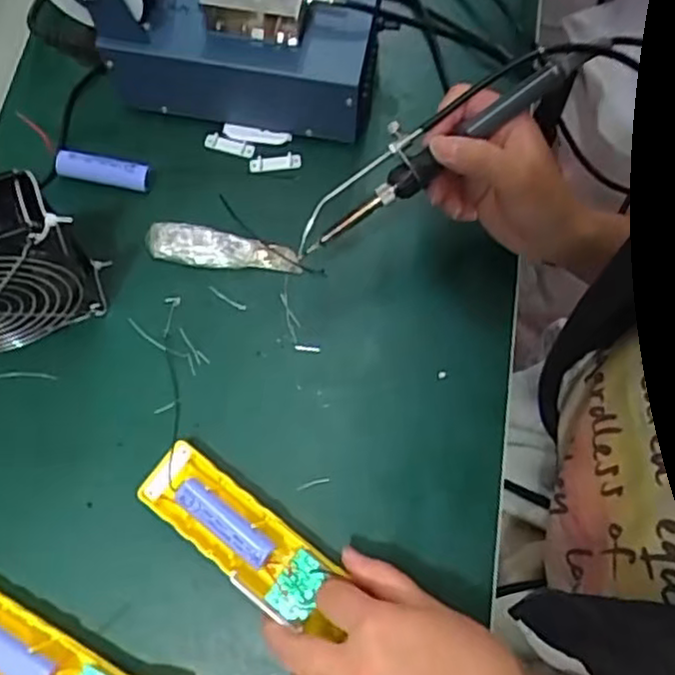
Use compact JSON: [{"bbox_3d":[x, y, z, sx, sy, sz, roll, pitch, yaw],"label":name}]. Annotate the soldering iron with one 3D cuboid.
[{"bbox_3d":[0.060,-0.118,0.407,0.205,0.020,0.035,-32,73,8],"label":"soldering iron"}]

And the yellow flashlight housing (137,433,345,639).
[{"bbox_3d":[-0.055,0.115,0.407,0.136,0.026,0.045,36,74,17],"label":"yellow flashlight housing"}]

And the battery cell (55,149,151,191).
[{"bbox_3d":[-0.171,-0.123,0.506,0.068,0.018,0.015,11,70,3],"label":"battery cell"}]

